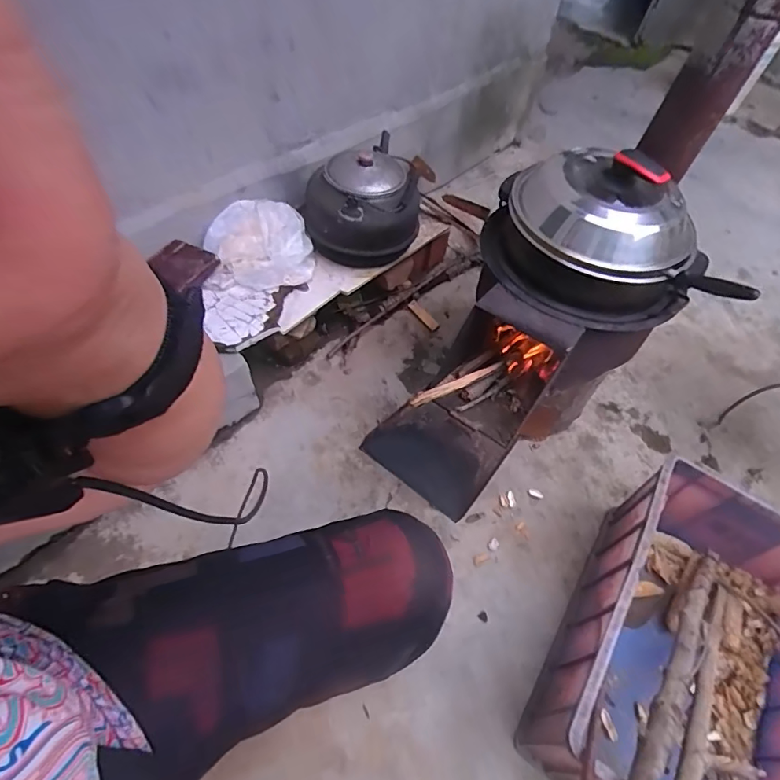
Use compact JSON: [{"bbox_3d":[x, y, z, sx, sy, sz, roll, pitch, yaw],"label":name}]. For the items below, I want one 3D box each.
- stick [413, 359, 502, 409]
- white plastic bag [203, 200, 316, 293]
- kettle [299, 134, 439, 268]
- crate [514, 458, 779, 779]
[{"bbox_3d":[0.123,-0.014,0.803,0.020,0.016,0.257,43,40,24],"label":"stick"},{"bbox_3d":[-0.287,-0.321,1.056,0.220,0.075,0.216,-9,54,-11],"label":"white plastic bag"},{"bbox_3d":[-0.056,-0.438,1.107,0.279,0.190,0.237,4,54,-3],"label":"kettle"},{"bbox_3d":[0.469,0.412,0.721,0.353,0.246,0.505,32,57,18],"label":"crate"}]

